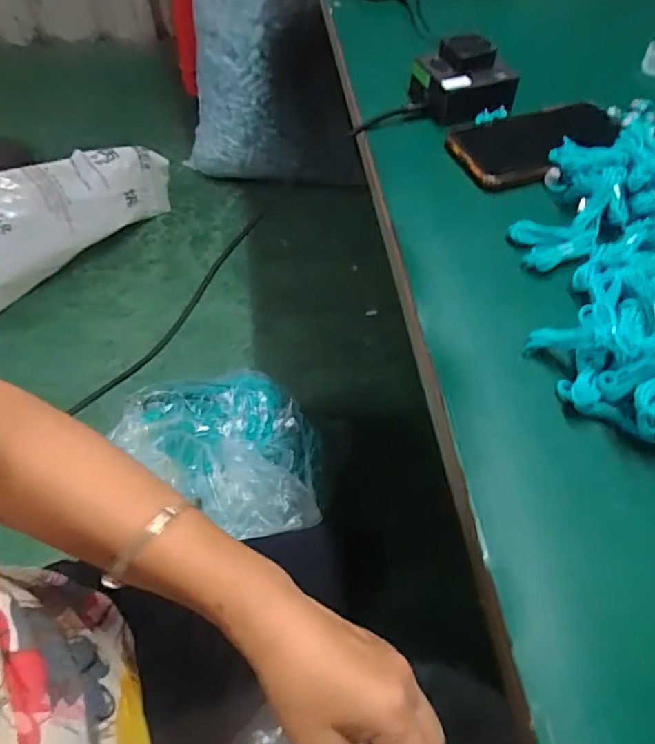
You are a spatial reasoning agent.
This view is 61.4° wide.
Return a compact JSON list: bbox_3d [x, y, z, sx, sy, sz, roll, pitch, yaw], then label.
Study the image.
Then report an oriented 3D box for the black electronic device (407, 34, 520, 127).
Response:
[{"bbox_3d":[0.125,-0.272,0.511,0.091,0.048,0.068,-5,55,-5],"label":"black electronic device"}]

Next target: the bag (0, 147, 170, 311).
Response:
[{"bbox_3d":[-0.712,-0.382,1.348,0.688,0.263,0.245,-24,59,-17],"label":"bag"}]

